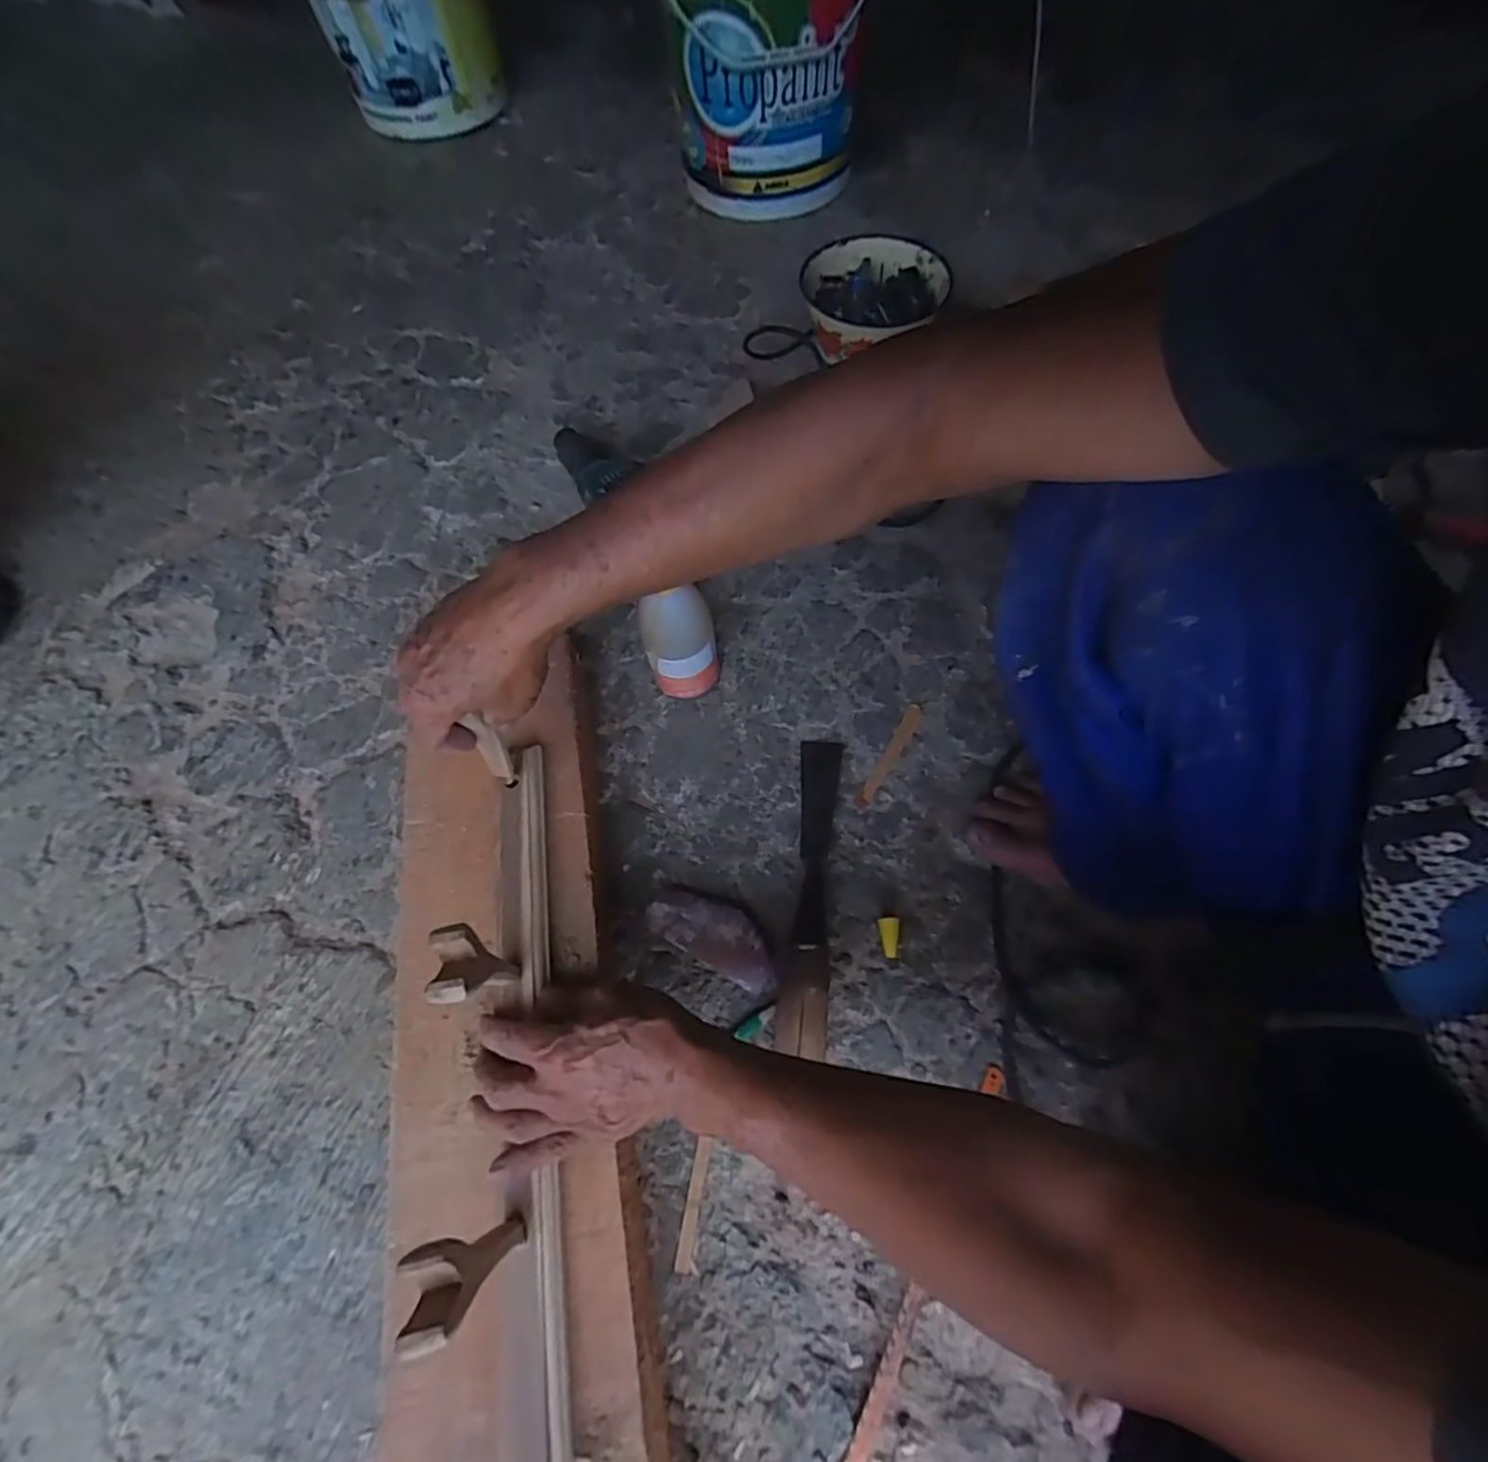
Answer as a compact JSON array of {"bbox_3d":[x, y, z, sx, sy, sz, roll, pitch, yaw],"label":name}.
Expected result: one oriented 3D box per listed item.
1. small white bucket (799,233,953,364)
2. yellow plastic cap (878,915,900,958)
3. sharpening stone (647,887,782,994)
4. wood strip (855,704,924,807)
[{"bbox_3d":[0.162,-0.545,0.833,0.179,0.078,0.187,-1,67,2],"label":"small white bucket"},{"bbox_3d":[0.122,0.172,0.540,0.017,0.013,0.033,1,67,3],"label":"yellow plastic cap"},{"bbox_3d":[-0.022,0.170,0.542,0.116,0.021,0.049,27,71,13],"label":"sharpening stone"},{"bbox_3d":[0.140,0.023,0.614,0.016,0.004,0.117,29,71,14],"label":"wood strip"}]

